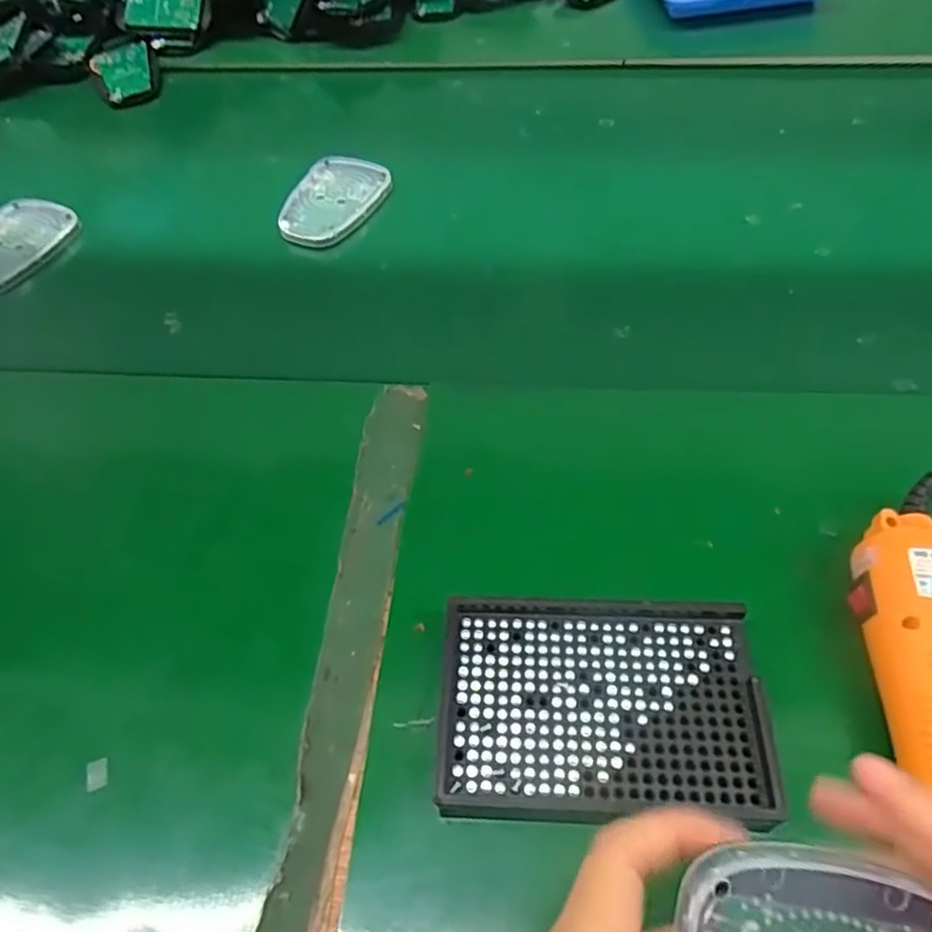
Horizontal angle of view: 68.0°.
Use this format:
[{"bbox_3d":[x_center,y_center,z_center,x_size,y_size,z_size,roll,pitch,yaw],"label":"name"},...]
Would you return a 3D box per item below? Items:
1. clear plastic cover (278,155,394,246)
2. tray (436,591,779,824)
[{"bbox_3d":[-0.105,-0.210,0.551,0.070,0.012,0.106,17,57,15],"label":"clear plastic cover"},{"bbox_3d":[0.059,0.105,0.304,0.135,0.023,0.094,1,54,4],"label":"tray"}]

